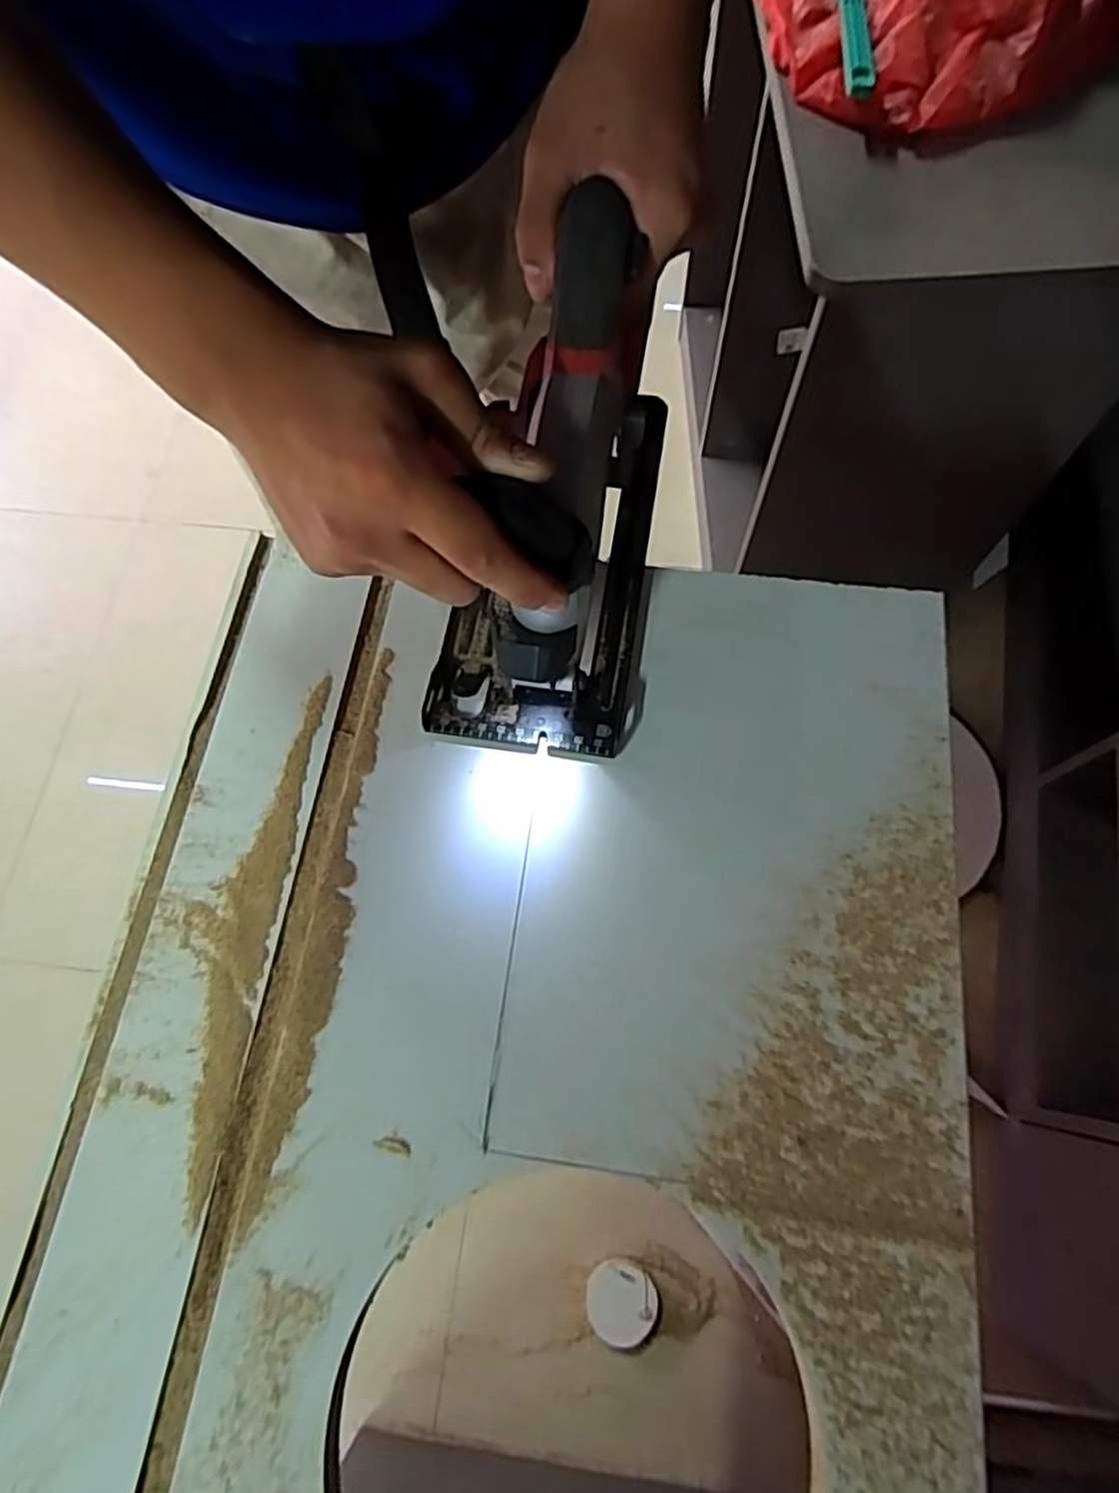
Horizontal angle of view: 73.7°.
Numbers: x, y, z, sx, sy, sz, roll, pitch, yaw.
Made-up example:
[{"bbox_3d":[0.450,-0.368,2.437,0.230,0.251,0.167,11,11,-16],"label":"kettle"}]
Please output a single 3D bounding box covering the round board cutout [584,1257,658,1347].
[{"bbox_3d":[0.076,0.704,0.945,0.091,0.020,0.091,-11,61,22],"label":"round board cutout"}]

